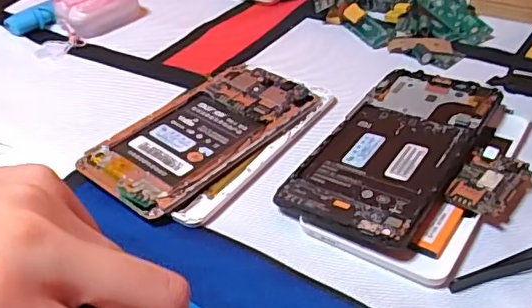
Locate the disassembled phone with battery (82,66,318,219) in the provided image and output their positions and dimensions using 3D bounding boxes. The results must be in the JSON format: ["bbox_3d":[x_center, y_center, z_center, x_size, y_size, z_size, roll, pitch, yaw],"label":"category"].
[{"bbox_3d":[-0.038,-0.012,0.347,0.071,0.015,0.139,25,48,33],"label":"disassembled phone with battery"}]

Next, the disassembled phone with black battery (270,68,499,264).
[{"bbox_3d":[0.074,-0.004,0.323,0.072,0.014,0.146,20,45,29],"label":"disassembled phone with black battery"}]

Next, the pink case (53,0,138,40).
[{"bbox_3d":[-0.144,-0.123,0.489,0.063,0.030,0.039,-34,47,-31],"label":"pink case"}]

